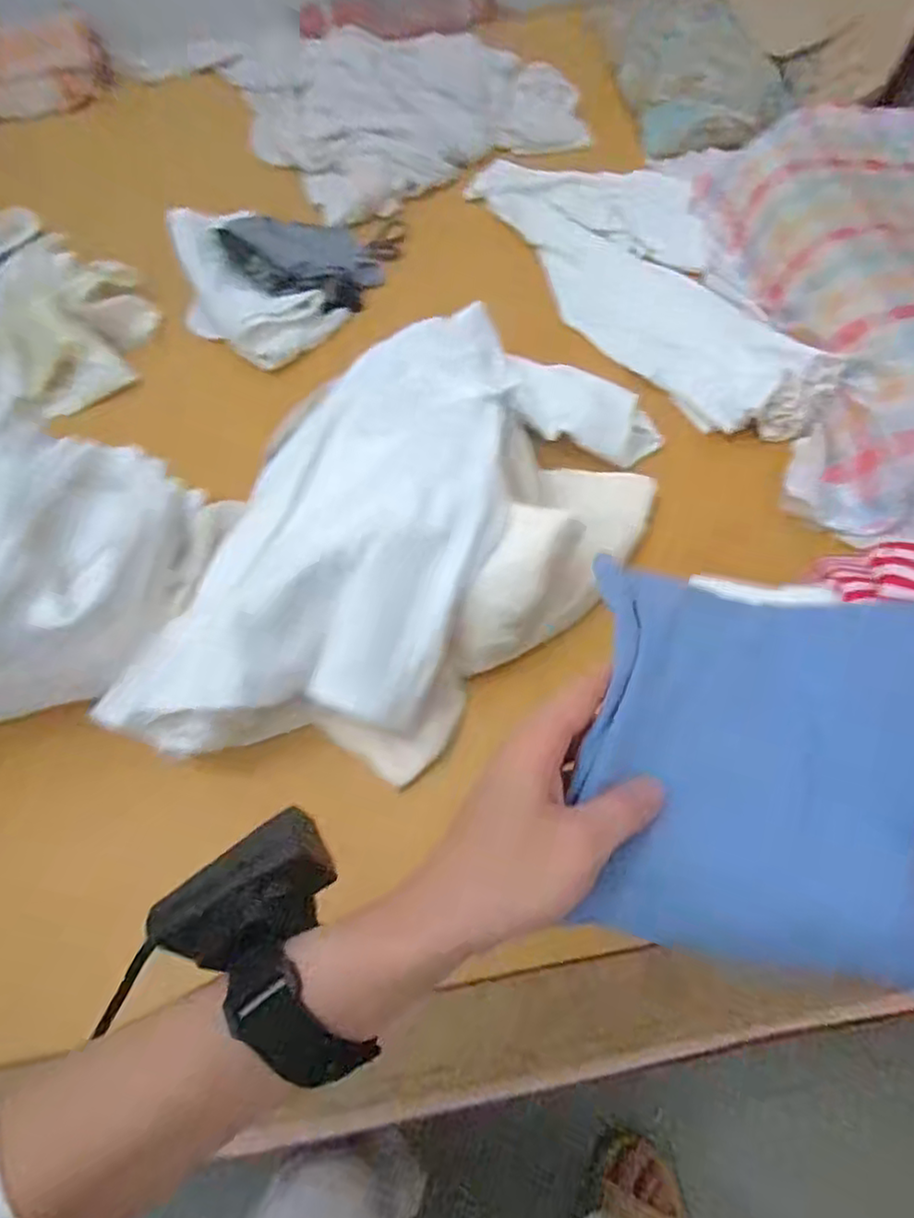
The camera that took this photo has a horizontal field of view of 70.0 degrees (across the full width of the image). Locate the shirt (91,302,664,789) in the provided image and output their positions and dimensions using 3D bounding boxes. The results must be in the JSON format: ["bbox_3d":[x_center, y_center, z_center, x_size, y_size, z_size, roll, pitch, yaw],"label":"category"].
[{"bbox_3d":[-0.070,-0.074,0.611,0.316,0.112,0.525,25,64,18],"label":"shirt"}]

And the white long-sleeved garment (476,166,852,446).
[{"bbox_3d":[0.241,-0.449,0.855,0.234,0.077,0.656,-19,59,-7],"label":"white long-sleeved garment"}]

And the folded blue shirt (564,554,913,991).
[{"bbox_3d":[0.144,0.060,0.281,0.171,0.037,0.167,7,60,9],"label":"folded blue shirt"}]

